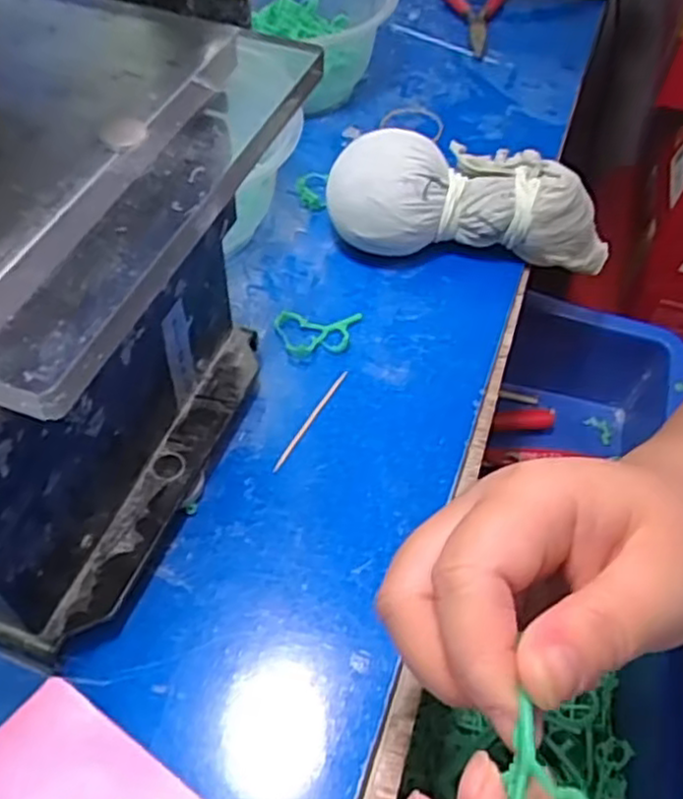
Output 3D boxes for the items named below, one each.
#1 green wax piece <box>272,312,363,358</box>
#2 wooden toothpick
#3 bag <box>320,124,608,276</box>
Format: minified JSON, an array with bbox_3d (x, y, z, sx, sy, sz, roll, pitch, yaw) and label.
[{"bbox_3d":[-0.011,-0.031,0.344,0.040,0.005,0.026,-1,52,-4],"label":"green wax piece"},{"bbox_3d":[-0.013,0.007,0.315,0.004,0.004,0.058,26,55,16],"label":"wooden toothpick"},{"bbox_3d":[0.067,-0.100,0.371,0.146,0.049,0.057,-2,52,-5],"label":"bag"}]

